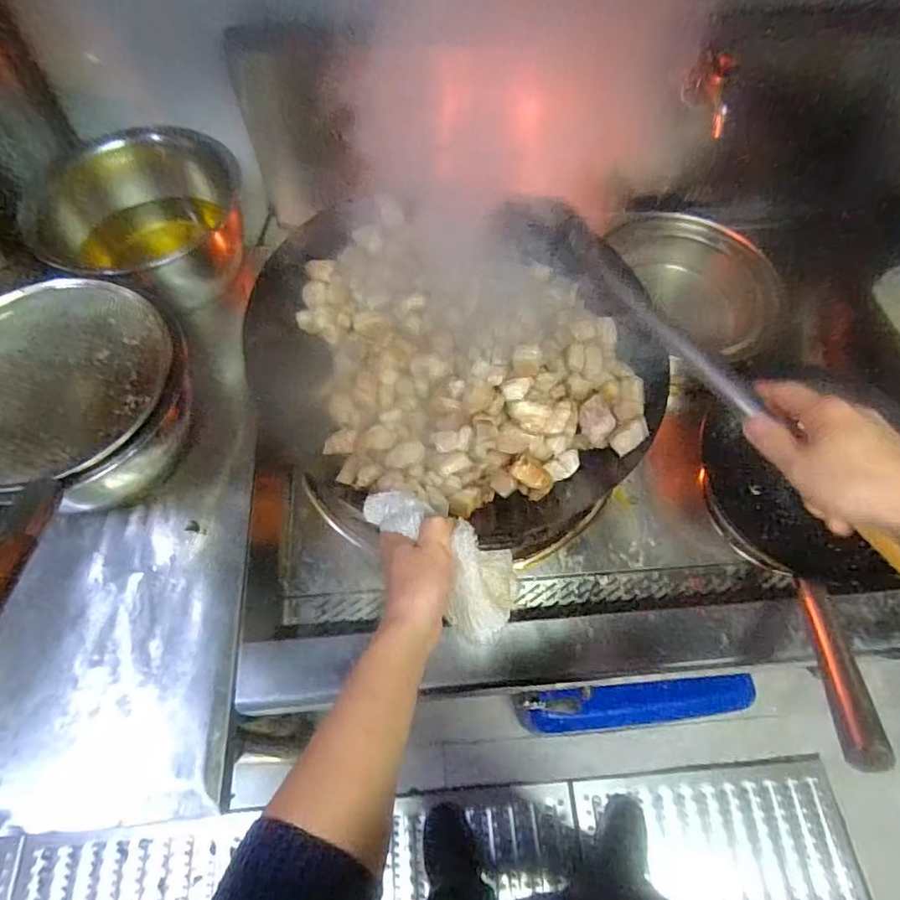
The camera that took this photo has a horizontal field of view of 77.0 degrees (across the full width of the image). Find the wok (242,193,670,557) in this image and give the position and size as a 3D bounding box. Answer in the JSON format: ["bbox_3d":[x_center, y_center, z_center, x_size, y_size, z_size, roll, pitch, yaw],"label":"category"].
[{"bbox_3d":[0.013,-0.117,0.697,0.456,0.154,0.455,1,61,-2],"label":"wok"}]

